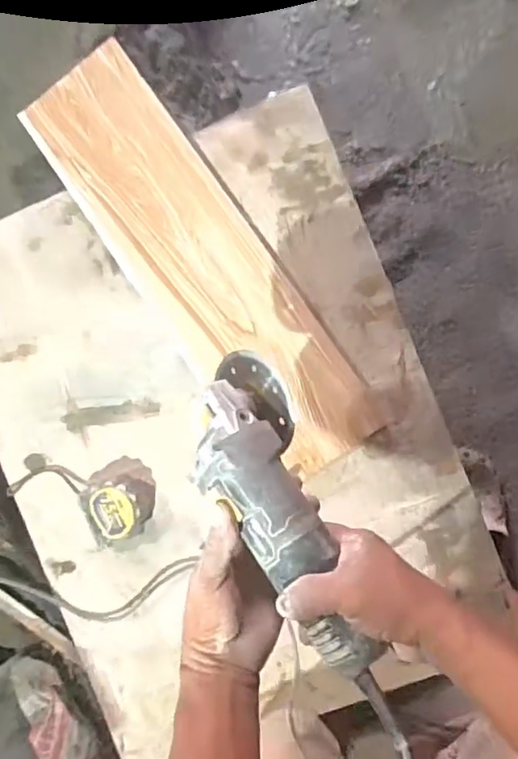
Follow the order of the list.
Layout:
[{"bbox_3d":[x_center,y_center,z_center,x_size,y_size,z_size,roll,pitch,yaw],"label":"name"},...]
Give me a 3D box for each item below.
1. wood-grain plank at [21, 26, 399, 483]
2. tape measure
[{"bbox_3d":[-0.072,-0.146,0.734,0.167,0.026,0.604,-36,92,2],"label":"wood-grain plank"},{"bbox_3d":[-0.183,0.159,0.742,0.086,0.054,0.093,0,92,3],"label":"tape measure"}]

